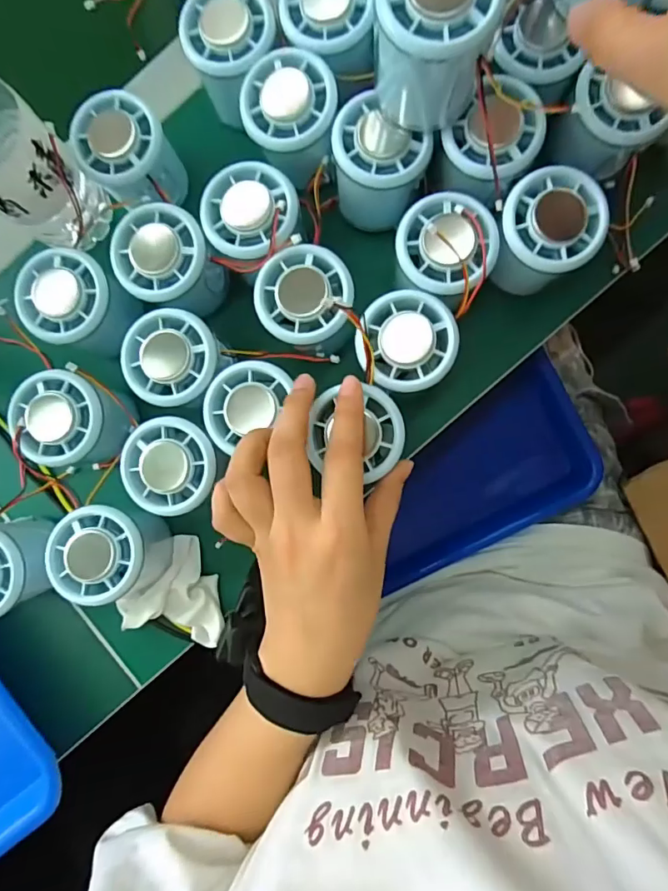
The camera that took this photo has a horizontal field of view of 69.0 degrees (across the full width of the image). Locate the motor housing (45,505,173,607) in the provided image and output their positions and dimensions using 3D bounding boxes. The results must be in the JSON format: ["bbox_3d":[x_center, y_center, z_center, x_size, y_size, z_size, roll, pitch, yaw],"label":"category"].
[{"bbox_3d":[-0.139,0.066,0.308,0.055,0.056,0.057,-7,87,5],"label":"motor housing"}]

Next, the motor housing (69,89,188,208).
[{"bbox_3d":[-0.130,-0.183,0.314,0.055,0.049,0.061,-42,85,3],"label":"motor housing"}]

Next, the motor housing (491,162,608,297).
[{"bbox_3d":[0.125,-0.125,0.292,0.053,0.052,0.056,0,88,6],"label":"motor housing"}]

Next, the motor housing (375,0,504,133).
[{"bbox_3d":[0.050,-0.203,0.246,0.058,0.067,0.048,2,88,6],"label":"motor housing"}]

